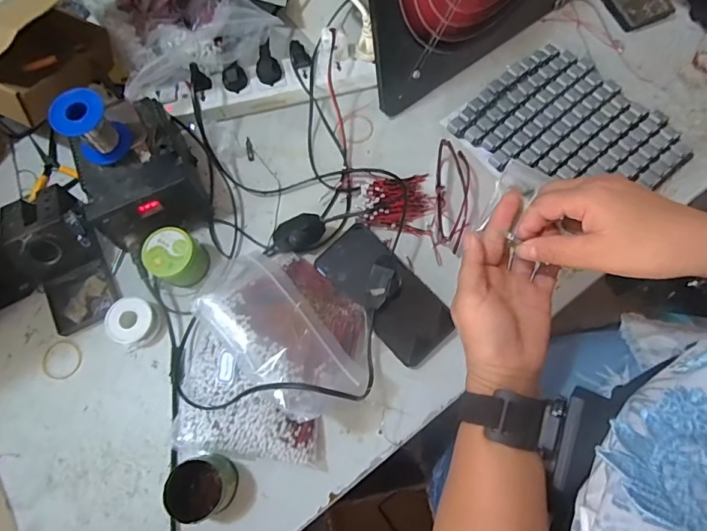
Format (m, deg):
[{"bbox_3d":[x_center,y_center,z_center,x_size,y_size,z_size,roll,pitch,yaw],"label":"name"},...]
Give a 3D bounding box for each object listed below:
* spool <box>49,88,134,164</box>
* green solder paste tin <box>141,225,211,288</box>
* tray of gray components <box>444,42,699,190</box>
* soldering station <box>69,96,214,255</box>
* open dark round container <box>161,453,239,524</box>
[{"bbox_3d":[-0.275,-0.145,0.477,0.054,0.063,0.052,-1,71,2],"label":"spool"},{"bbox_3d":[-0.204,-0.010,0.527,0.058,0.051,0.057,-1,71,2],"label":"green solder paste tin"},{"bbox_3d":[0.275,-0.170,0.578,0.198,0.018,0.242,-43,75,-11],"label":"tray of gray components"},{"bbox_3d":[-0.252,-0.110,0.536,0.118,0.079,0.146,-27,73,-6],"label":"soldering station"},{"bbox_3d":[-0.147,0.215,0.444,0.057,0.048,0.056,-1,72,2],"label":"open dark round container"}]

